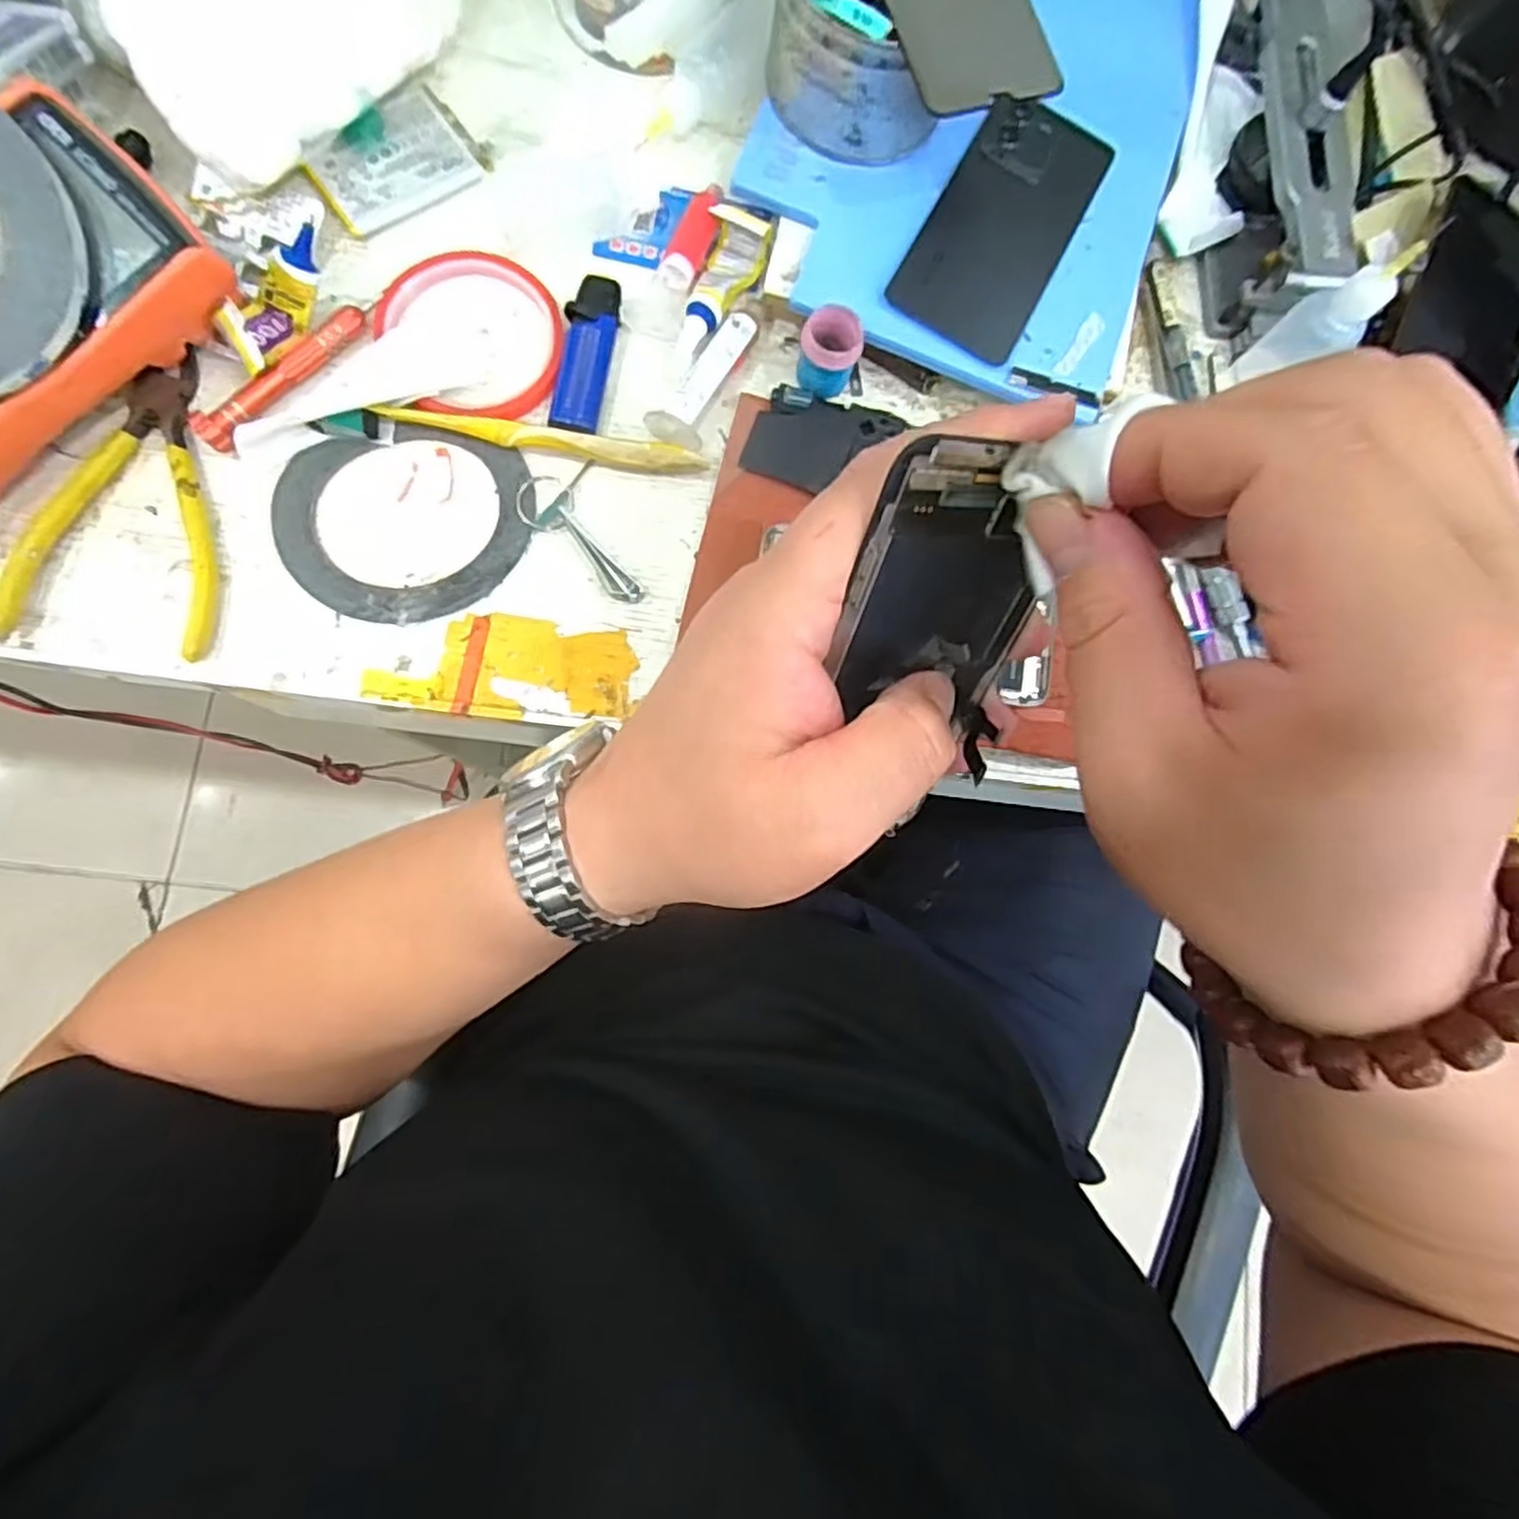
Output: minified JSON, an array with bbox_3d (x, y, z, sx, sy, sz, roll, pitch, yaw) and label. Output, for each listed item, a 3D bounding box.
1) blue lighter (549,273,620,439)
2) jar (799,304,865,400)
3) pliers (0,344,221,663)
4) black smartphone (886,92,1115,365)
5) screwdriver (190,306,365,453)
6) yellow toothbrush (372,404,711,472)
[{"bbox_3d":[-0.088,-0.206,0.371,0.024,0.011,0.084,9,84,-3],"label":"blue lighter"},{"bbox_3d":[0.035,-0.206,0.377,0.030,0.036,0.031,1,82,-6],"label":"jar"},{"bbox_3d":[-0.296,-0.119,0.338,0.088,0.012,0.146,-1,85,-4],"label":"pliers"},{"bbox_3d":[0.130,-0.287,0.391,0.072,0.010,0.157,28,83,-1],"label":"black smartphone"},{"bbox_3d":[-0.227,-0.183,0.351,0.019,0.012,0.095,43,83,1],"label":"screwdriver"},{"bbox_3d":[-0.106,-0.158,0.362,0.156,0.009,0.013,9,84,-3],"label":"yellow toothbrush"}]

